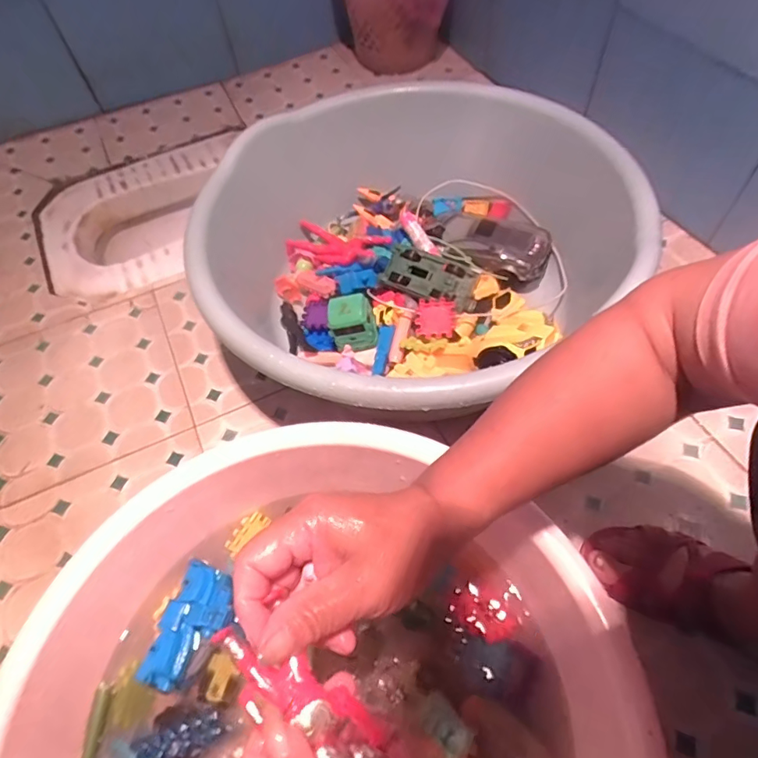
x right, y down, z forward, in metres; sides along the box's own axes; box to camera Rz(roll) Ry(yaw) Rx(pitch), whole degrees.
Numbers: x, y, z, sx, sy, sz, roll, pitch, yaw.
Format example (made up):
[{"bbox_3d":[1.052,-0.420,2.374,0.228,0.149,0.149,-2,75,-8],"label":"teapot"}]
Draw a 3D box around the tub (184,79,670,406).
[{"bbox_3d":[0.040,-0.147,0.708,0.449,0.233,0.520,37,68,21],"label":"tub"}]

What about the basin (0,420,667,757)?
[{"bbox_3d":[-0.051,0.268,0.414,0.476,0.141,0.454,-1,60,2],"label":"basin"}]

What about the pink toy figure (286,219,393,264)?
[{"bbox_3d":[-0.070,-0.220,0.807,0.174,0.028,0.064,15,60,28],"label":"pink toy figure"}]

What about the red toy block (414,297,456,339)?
[{"bbox_3d":[0.078,-0.084,0.684,0.053,0.014,0.053,6,95,14],"label":"red toy block"}]

